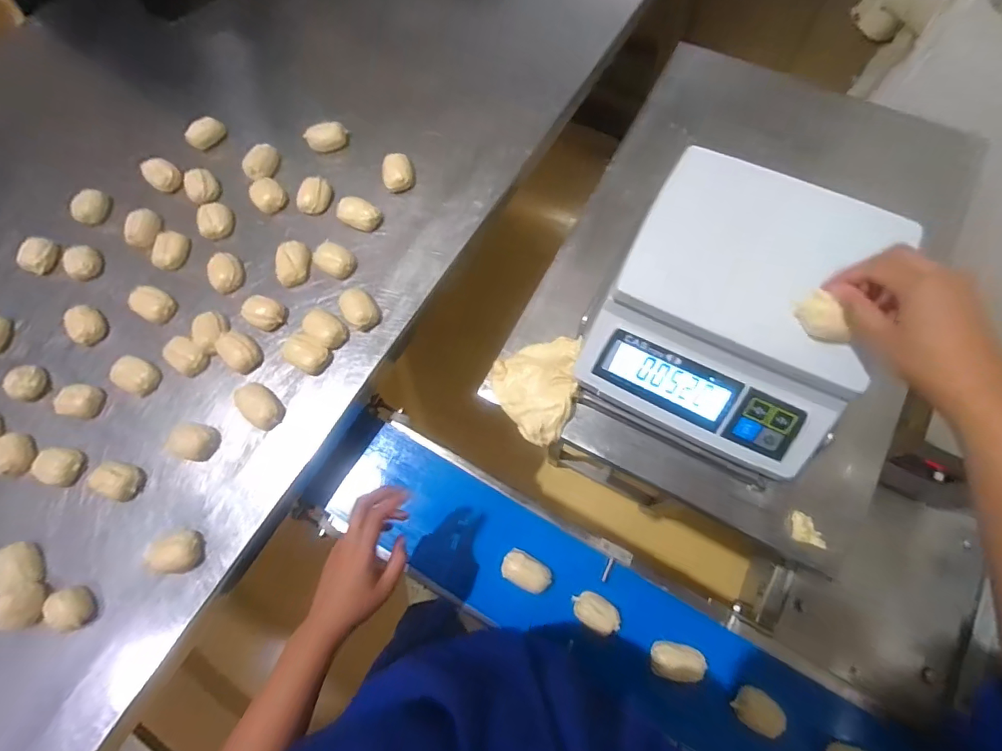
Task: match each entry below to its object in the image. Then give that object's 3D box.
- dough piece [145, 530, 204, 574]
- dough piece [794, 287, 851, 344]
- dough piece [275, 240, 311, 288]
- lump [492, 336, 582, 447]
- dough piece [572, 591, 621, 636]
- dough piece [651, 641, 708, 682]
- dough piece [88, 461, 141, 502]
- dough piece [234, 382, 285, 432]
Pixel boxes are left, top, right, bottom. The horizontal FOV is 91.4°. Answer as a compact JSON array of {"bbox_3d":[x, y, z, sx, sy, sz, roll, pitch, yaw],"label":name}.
[{"bbox_3d":[-0.406,0.220,0.609,0.059,0.031,0.048,-8,72,1],"label":"dough piece"},{"bbox_3d":[0.272,-0.047,0.417,0.018,0.026,0.048,-20,76,-5],"label":"dough piece"},{"bbox_3d":[-0.307,-0.167,0.726,0.047,0.026,0.071,-7,72,1],"label":"dough piece"},{"bbox_3d":[0.037,0.015,0.559,0.092,0.026,0.118,6,72,6],"label":"lump"},{"bbox_3d":[0.126,0.312,0.645,0.066,0.014,0.040,30,77,8],"label":"dough piece"},{"bbox_3d":[0.225,0.363,0.620,0.066,0.031,0.041,6,72,6],"label":"dough piece"},{"bbox_3d":[-0.503,0.137,0.645,0.056,0.033,0.046,16,74,9],"label":"dough piece"},{"bbox_3d":[-0.327,0.038,0.656,0.075,0.032,0.043,37,78,14],"label":"dough piece"}]

